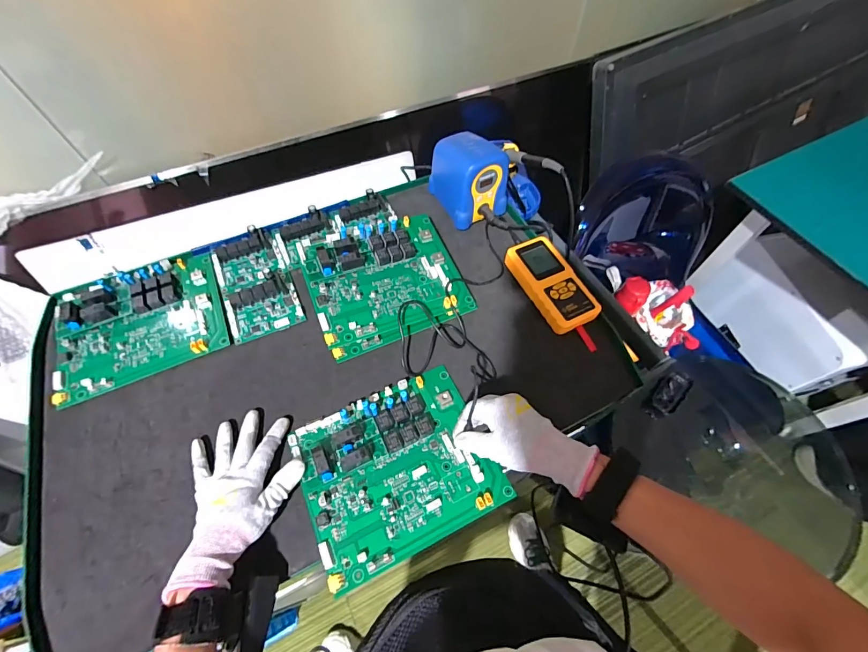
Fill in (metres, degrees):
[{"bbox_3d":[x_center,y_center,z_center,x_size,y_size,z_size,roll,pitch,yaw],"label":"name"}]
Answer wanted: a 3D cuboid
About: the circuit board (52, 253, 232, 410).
[{"bbox_3d":[-0.394,-0.008,0.513,0.205,0.029,0.167,-24,62,-12],"label":"circuit board"}]

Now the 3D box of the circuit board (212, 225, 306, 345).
[{"bbox_3d":[-0.256,-0.064,0.546,0.094,0.022,0.169,-23,62,-12],"label":"circuit board"}]

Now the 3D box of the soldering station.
[{"bbox_3d":[0.053,-0.230,0.594,0.087,0.109,0.109,-24,62,-12],"label":"soldering station"}]

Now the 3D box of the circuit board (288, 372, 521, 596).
[{"bbox_3d":[-0.041,0.149,0.418,0.198,0.032,0.170,-24,62,-12],"label":"circuit board"}]

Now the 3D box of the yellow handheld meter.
[{"bbox_3d":[0.165,-0.060,0.541,0.071,0.031,0.143,-25,63,-13],"label":"yellow handheld meter"}]

